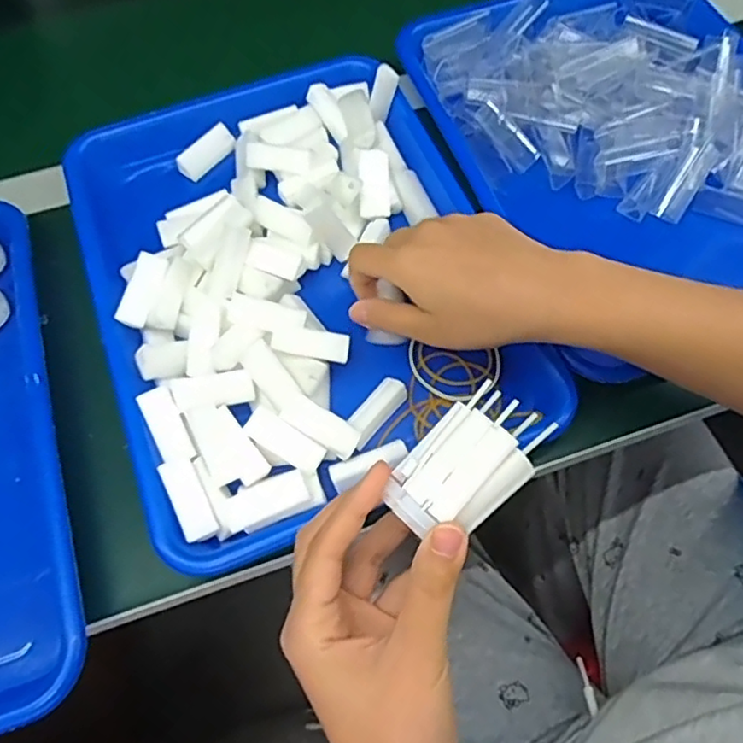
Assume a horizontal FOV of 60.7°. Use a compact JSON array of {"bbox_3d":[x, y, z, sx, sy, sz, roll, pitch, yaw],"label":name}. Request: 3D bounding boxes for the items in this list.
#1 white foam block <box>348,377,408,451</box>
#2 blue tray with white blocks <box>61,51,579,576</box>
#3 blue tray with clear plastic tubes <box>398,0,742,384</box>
[{"bbox_3d":[0.003,0.023,0.376,0.018,0.008,0.043,38,71,18],"label":"white foam block"},{"bbox_3d":[-0.054,-0.071,0.414,0.246,0.042,0.332,-21,65,-8],"label":"blue tray with white blocks"},{"bbox_3d":[0.181,-0.167,0.455,0.240,0.057,0.328,-18,65,-7],"label":"blue tray with clear plastic tubes"}]

